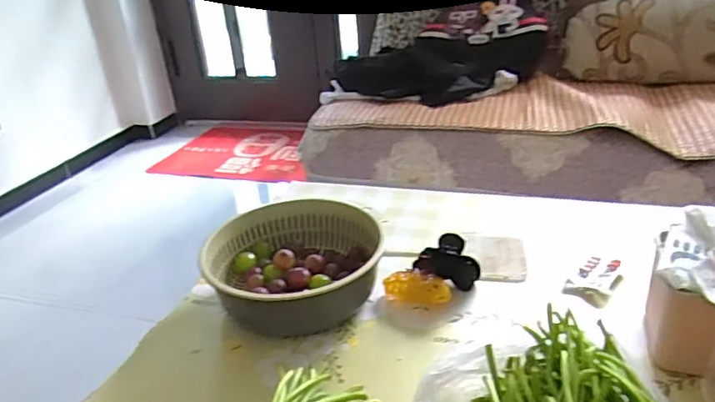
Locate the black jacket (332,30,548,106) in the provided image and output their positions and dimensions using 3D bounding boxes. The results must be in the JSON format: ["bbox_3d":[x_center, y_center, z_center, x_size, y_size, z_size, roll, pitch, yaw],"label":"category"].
[{"bbox_3d":[0.226,-0.409,1.660,0.607,0.121,0.345,7,29,22],"label":"black jacket"}]

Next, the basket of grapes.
[{"bbox_3d":[-0.081,0.075,0.706,0.208,0.072,0.207,-10,27,-9],"label":"basket of grapes"}]

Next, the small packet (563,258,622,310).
[{"bbox_3d":[0.292,0.100,0.680,0.048,0.021,0.084,19,36,40],"label":"small packet"}]

